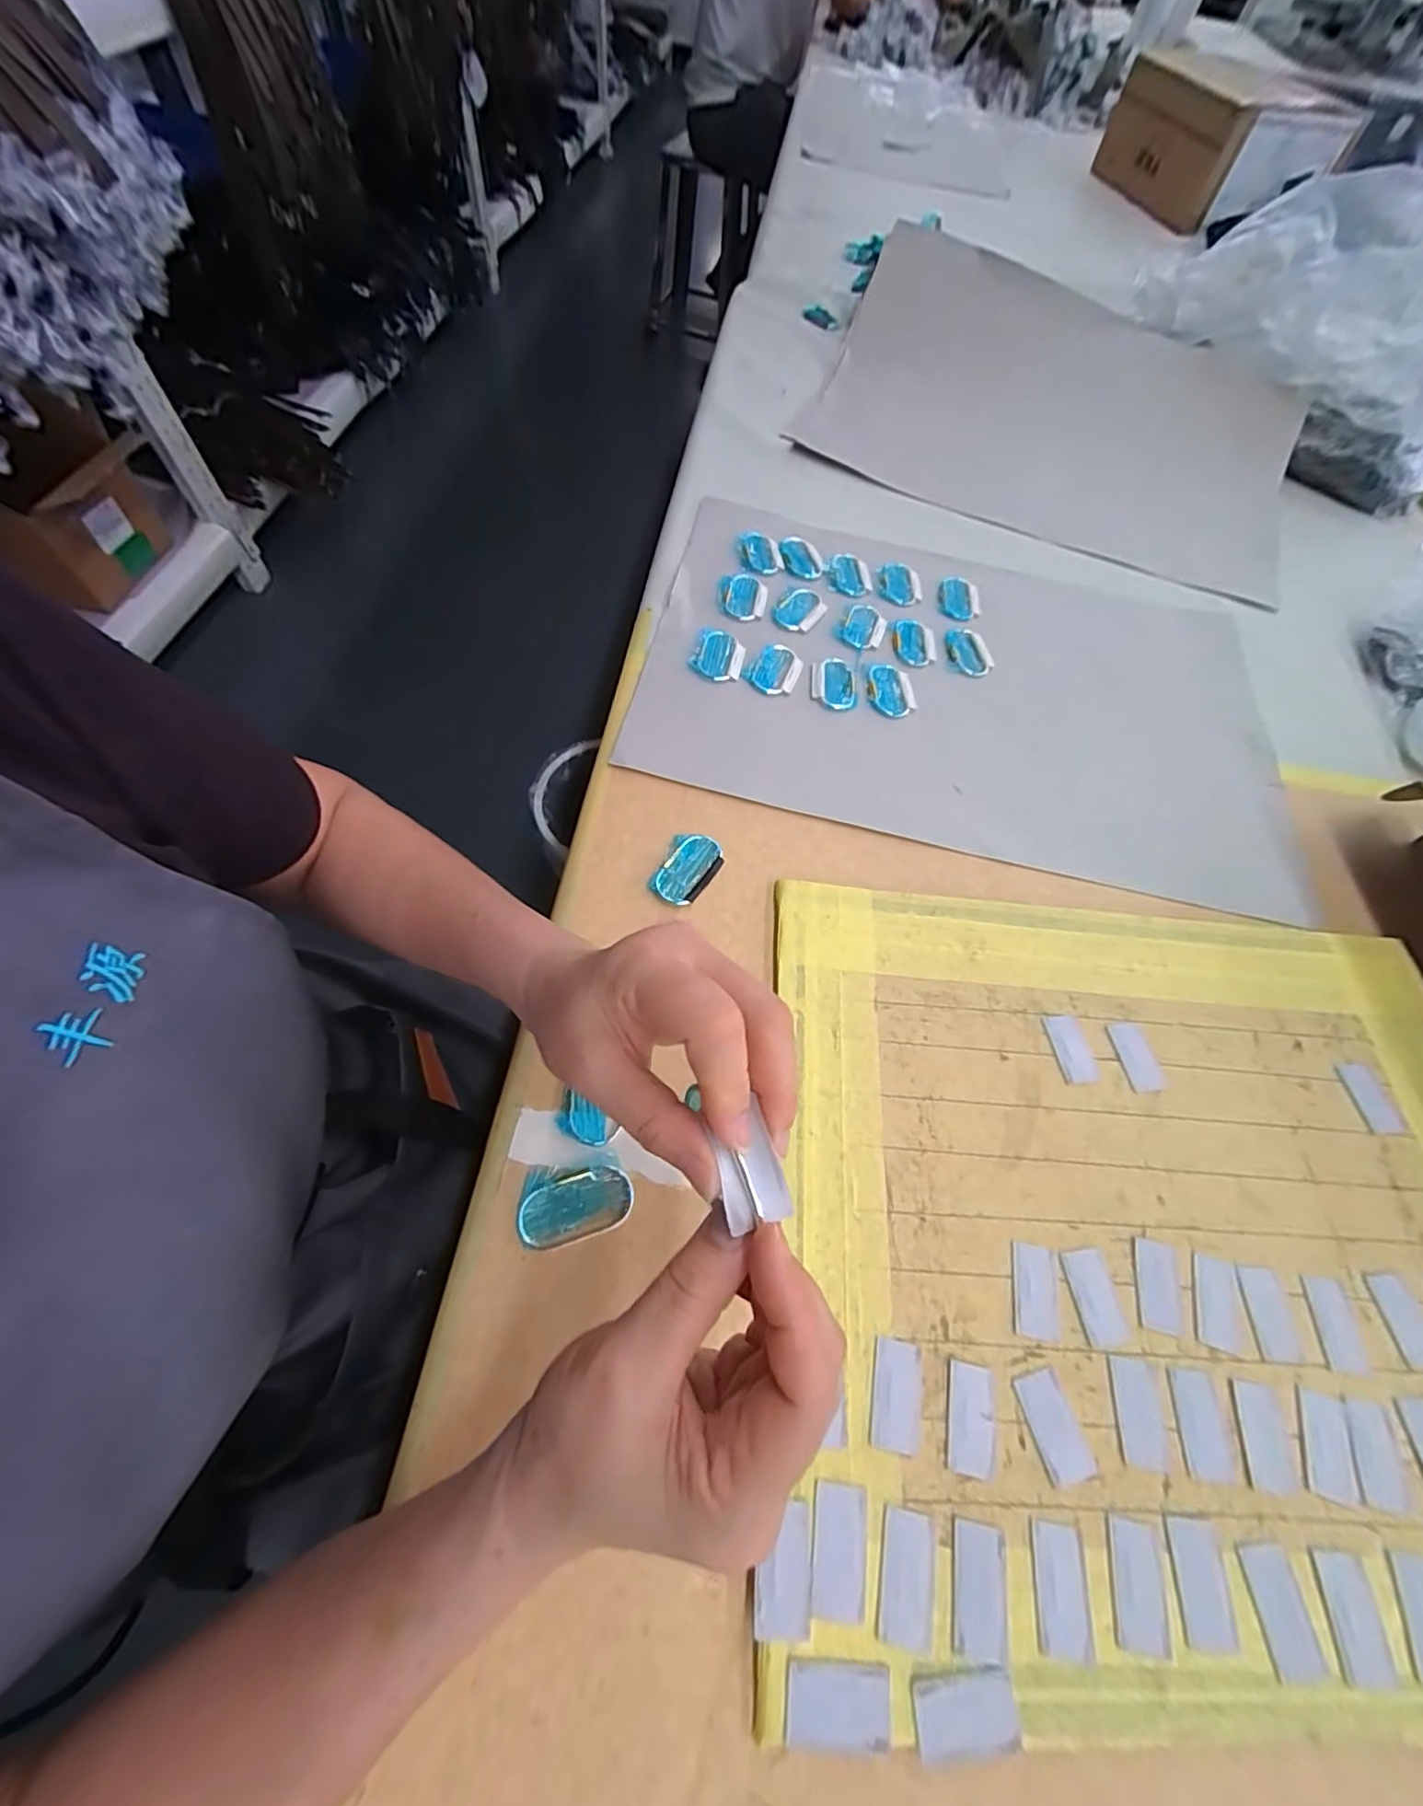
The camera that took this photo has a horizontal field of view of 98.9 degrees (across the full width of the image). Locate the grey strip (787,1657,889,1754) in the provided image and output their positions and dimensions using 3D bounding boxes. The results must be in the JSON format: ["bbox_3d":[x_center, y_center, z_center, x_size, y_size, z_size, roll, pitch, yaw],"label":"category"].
[{"bbox_3d":[0.050,0.320,0.243,0.041,0.005,0.023,8,63,0],"label":"grey strip"}]

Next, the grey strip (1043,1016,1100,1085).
[{"bbox_3d":[0.225,0.091,0.379,0.023,0.004,0.042,-5,64,-6],"label":"grey strip"}]

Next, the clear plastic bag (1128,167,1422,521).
[{"bbox_3d":[0.754,-0.681,0.722,0.304,0.157,0.401,-17,65,-14],"label":"clear plastic bag"}]

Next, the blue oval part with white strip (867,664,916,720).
[{"bbox_3d":[0.155,-0.183,0.526,0.038,0.004,0.058,0,62,-5],"label":"blue oval part with white strip"}]

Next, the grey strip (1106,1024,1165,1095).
[{"bbox_3d":[0.268,0.097,0.383,0.022,0.004,0.042,-6,64,-7],"label":"grey strip"}]

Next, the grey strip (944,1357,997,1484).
[{"bbox_3d":[0.125,0.247,0.291,0.023,0.004,0.042,13,63,3],"label":"grey strip"}]

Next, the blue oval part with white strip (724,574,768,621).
[{"bbox_3d":[0.031,-0.281,0.560,0.038,0.007,0.057,10,62,0],"label":"blue oval part with white strip"}]

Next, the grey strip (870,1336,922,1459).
[{"bbox_3d":[0.089,0.237,0.292,0.024,0.004,0.043,13,63,3],"label":"grey strip"}]

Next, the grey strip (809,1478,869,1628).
[{"bbox_3d":[0.056,0.280,0.263,0.024,0.004,0.043,10,63,1],"label":"grey strip"}]

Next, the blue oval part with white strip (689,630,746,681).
[{"bbox_3d":[0.007,-0.212,0.518,0.041,0.008,0.057,16,62,3],"label":"blue oval part with white strip"}]

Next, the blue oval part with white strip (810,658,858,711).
[{"bbox_3d":[0.105,-0.190,0.523,0.039,0.005,0.057,7,62,-2],"label":"blue oval part with white strip"}]

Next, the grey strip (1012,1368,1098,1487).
[{"bbox_3d":[0.163,0.250,0.290,0.022,0.004,0.043,-16,65,-11],"label":"grey strip"}]

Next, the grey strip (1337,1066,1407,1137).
[{"bbox_3d":[0.412,0.122,0.378,0.025,0.004,0.041,-4,63,-6],"label":"grey strip"}]

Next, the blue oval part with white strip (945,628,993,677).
[{"bbox_3d":[0.237,-0.233,0.562,0.037,0.004,0.059,-5,63,-8],"label":"blue oval part with white strip"}]

